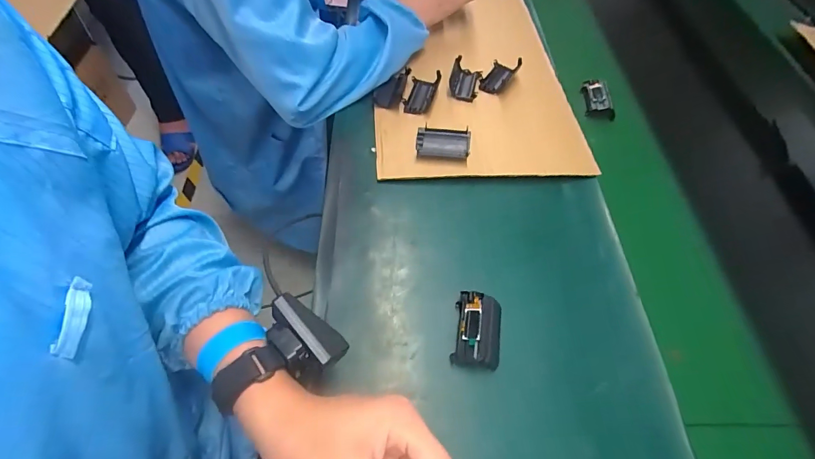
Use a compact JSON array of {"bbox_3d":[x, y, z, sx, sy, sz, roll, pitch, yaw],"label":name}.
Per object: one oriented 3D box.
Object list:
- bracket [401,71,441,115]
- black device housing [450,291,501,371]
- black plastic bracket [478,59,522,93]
[{"bbox_3d":[0.019,-0.199,0.567,0.040,0.025,0.071,18,58,5],"label":"bracket"},{"bbox_3d":[0.070,0.100,0.390,0.044,0.024,0.071,10,58,0],"label":"black device housing"},{"bbox_3d":[0.141,-0.236,0.599,0.041,0.020,0.074,27,59,10],"label":"black plastic bracket"}]

